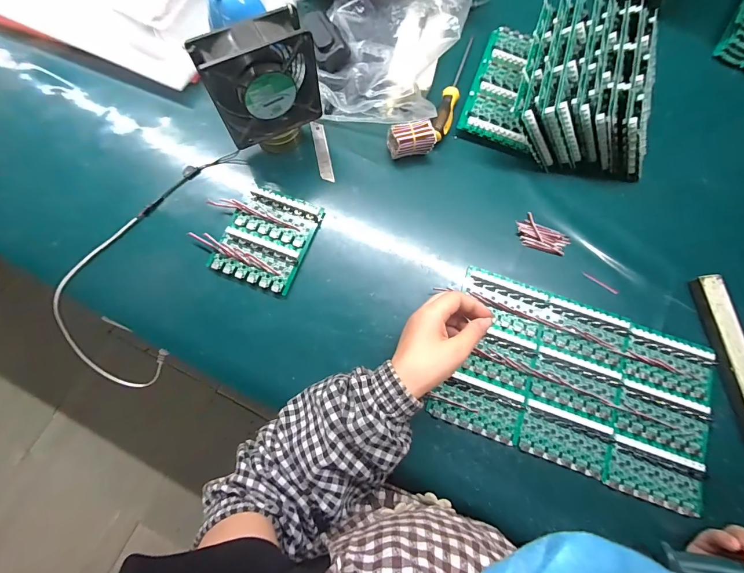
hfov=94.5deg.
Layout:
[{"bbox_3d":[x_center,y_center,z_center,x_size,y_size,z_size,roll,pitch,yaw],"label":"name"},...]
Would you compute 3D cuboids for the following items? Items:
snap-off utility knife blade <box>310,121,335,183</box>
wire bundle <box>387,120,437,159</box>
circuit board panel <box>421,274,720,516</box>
[{"bbox_3d":[-0.070,-0.191,0.484,0.019,0.004,0.096,-12,78,-4],"label":"snap-off utility knife blade"},{"bbox_3d":[0.053,-0.196,0.466,0.059,0.044,0.034,-8,77,-3],"label":"wire bundle"},{"bbox_3d":[0.237,0.110,0.399,0.293,0.015,0.184,20,77,3],"label":"circuit board panel"}]

